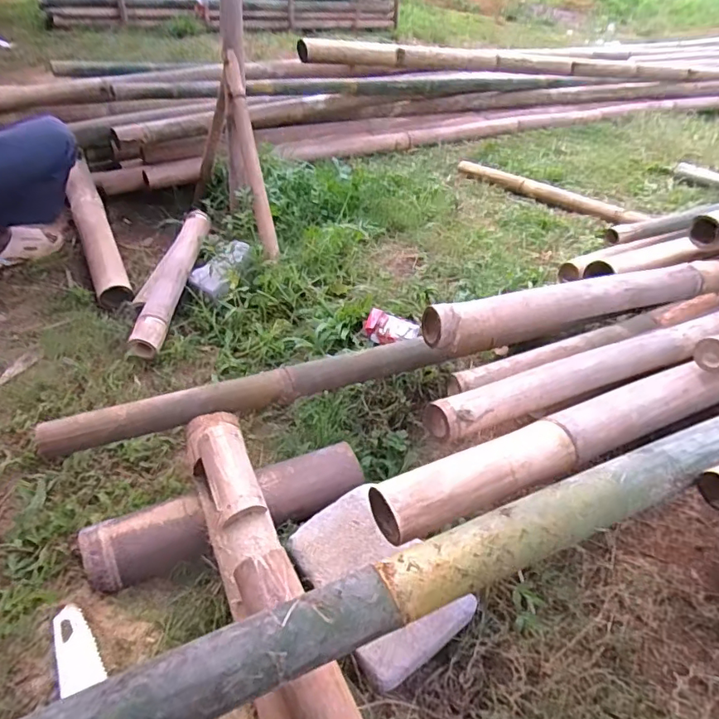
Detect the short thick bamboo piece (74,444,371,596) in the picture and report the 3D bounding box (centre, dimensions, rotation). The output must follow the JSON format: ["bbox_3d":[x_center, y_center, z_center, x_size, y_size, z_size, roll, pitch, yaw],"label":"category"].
[{"bbox_3d":[-0.204,0.251,0.845,0.441,0.078,0.102,-16,41,-24],"label":"short thick bamboo piece"}]

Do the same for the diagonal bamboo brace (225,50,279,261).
[{"bbox_3d":[-0.289,-0.533,1.365,0.051,0.046,0.574,-12,86,-14],"label":"diagonal bamboo brace"}]

